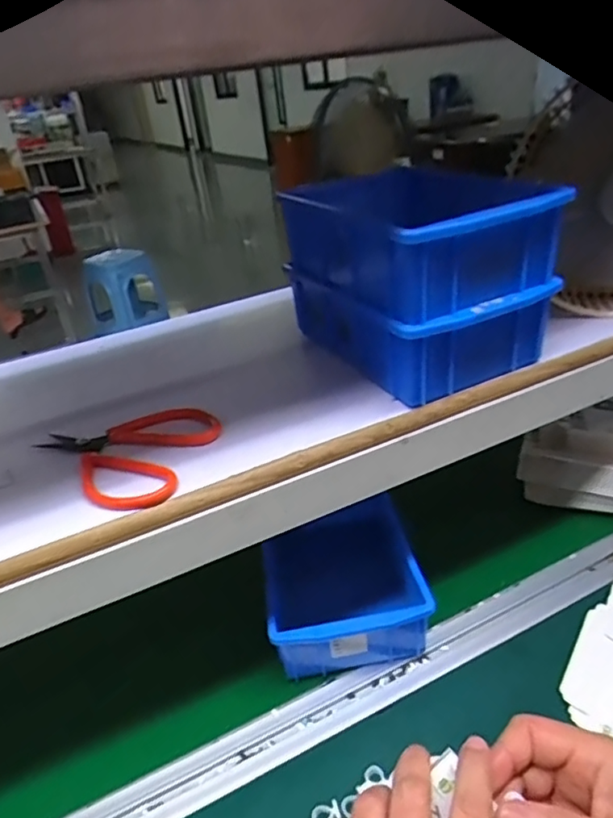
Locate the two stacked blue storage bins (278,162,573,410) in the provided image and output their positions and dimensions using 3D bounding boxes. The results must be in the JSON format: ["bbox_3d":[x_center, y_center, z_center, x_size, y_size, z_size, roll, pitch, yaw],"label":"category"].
[{"bbox_3d":[0.085,-0.109,0.462,0.149,0.119,0.202,-17,31,-16],"label":"two stacked blue storage bins"}]

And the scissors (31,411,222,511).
[{"bbox_3d":[-0.130,0.030,0.390,0.118,0.014,0.095,5,32,20],"label":"scissors"}]

